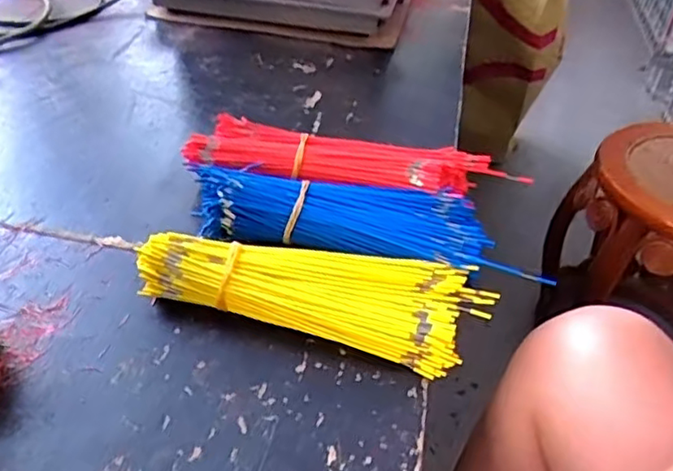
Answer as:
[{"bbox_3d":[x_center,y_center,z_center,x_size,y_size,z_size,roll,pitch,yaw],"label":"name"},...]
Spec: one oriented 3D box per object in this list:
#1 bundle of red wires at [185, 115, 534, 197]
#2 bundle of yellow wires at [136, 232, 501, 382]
[{"bbox_3d":[0.017,-0.057,0.601,0.312,0.048,0.073,10,42,5],"label":"bundle of red wires"},{"bbox_3d":[-0.017,0.041,0.491,0.255,0.042,0.081,13,42,8],"label":"bundle of yellow wires"}]

